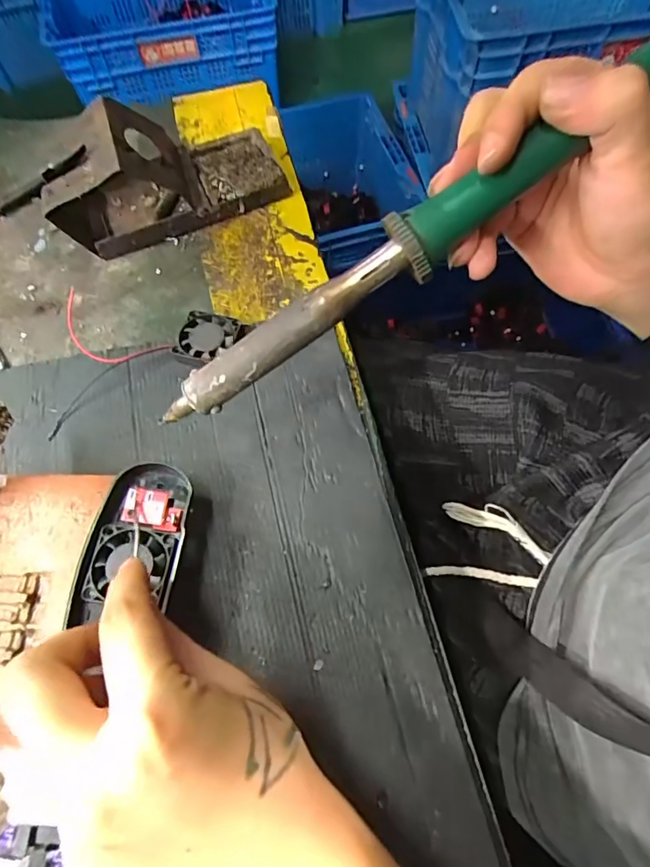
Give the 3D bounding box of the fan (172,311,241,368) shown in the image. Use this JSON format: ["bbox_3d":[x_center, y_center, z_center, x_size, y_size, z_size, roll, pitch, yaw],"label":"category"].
[{"bbox_3d":[-0.084,-0.064,0.360,0.038,0.015,0.042,22,69,11],"label":"fan"}]

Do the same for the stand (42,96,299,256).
[{"bbox_3d":[-0.123,-0.205,0.386,0.172,0.083,0.073,-24,68,-9],"label":"stand"}]

